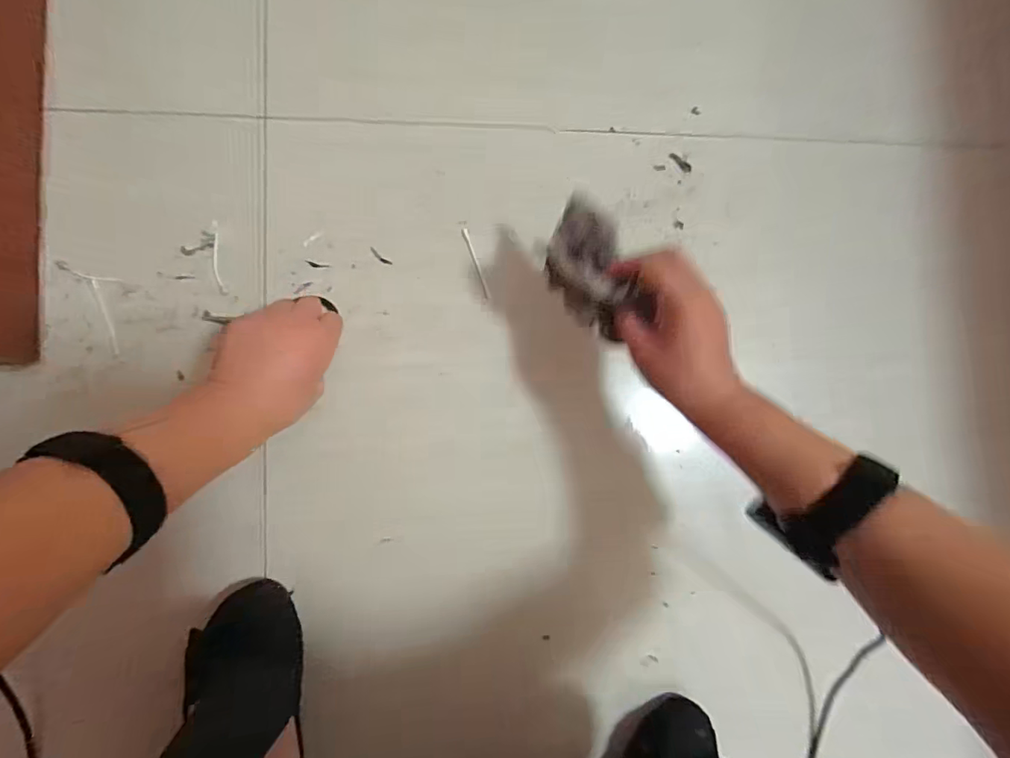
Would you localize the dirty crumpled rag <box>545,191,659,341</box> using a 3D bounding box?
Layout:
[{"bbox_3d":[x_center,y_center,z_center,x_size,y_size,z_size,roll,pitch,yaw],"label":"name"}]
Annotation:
[{"bbox_3d":[0.065,-0.090,0.389,0.056,0.055,0.114,-14,88,-7],"label":"dirty crumpled rag"}]

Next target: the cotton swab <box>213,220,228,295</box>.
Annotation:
[{"bbox_3d":[-0.265,-0.111,0.454,0.010,0.008,0.067,-9,88,-7],"label":"cotton swab"}]

